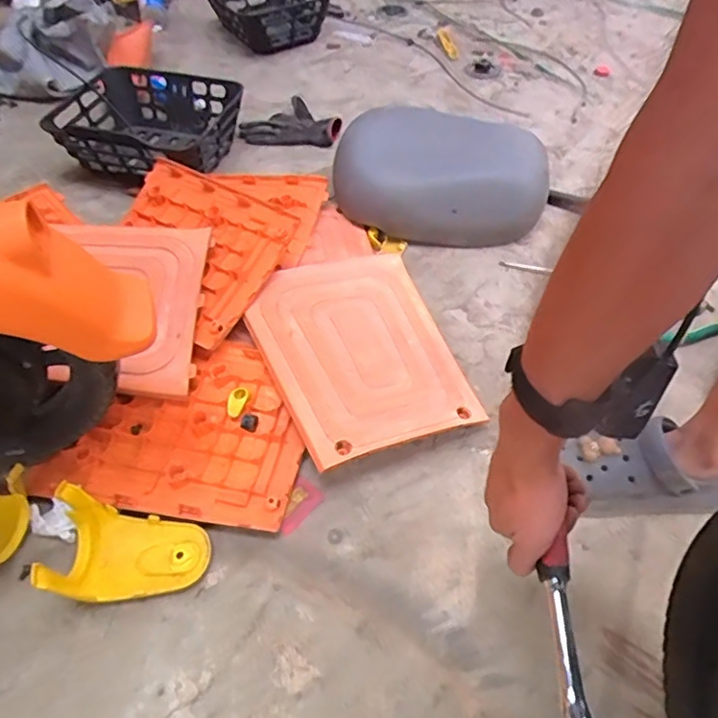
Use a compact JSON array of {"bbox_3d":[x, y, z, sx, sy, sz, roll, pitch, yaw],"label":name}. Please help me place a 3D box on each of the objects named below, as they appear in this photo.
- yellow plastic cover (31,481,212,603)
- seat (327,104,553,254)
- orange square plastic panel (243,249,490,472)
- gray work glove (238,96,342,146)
[{"bbox_3d":[-0.244,0.200,0.624,0.149,0.079,0.108,-3,51,-2],"label":"yellow plastic cover"},{"bbox_3d":[0.139,-0.312,0.997,0.357,0.148,0.223,12,52,10],"label":"seat"},{"bbox_3d":[-0.001,-0.019,0.787,0.244,0.021,0.322,-14,54,-20],"label":"orange square plastic panel"},{"bbox_3d":[-0.136,-0.514,1.225,0.203,0.033,0.165,4,51,4],"label":"gray work glove"}]

